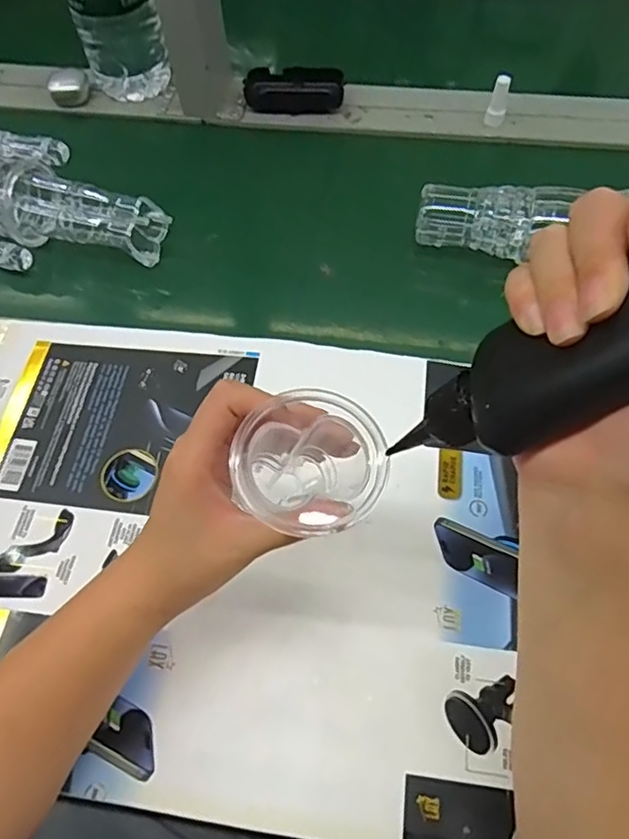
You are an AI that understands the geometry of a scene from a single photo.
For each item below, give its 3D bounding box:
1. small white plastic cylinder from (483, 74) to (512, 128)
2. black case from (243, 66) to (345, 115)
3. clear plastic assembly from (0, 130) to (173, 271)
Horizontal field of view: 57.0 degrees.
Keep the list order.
[{"bbox_3d":[0.196,-0.338,0.617,0.020,0.050,0.016,15,63,9],"label":"small white plastic cylinder"},{"bbox_3d":[-0.022,-0.374,0.657,0.106,0.030,0.062,1,61,2],"label":"black case"},{"bbox_3d":[-0.287,-0.209,0.548,0.285,0.060,0.115,18,63,11],"label":"clear plastic assembly"}]

